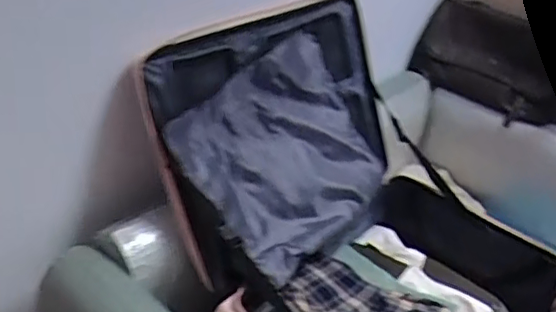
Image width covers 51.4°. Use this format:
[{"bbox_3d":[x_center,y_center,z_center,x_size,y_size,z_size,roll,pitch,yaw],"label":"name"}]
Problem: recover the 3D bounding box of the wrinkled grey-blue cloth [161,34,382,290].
[{"bbox_3d":[0.021,-0.003,1.011,0.067,0.341,0.393,-14,23,51],"label":"wrinkled grey-blue cloth"}]

